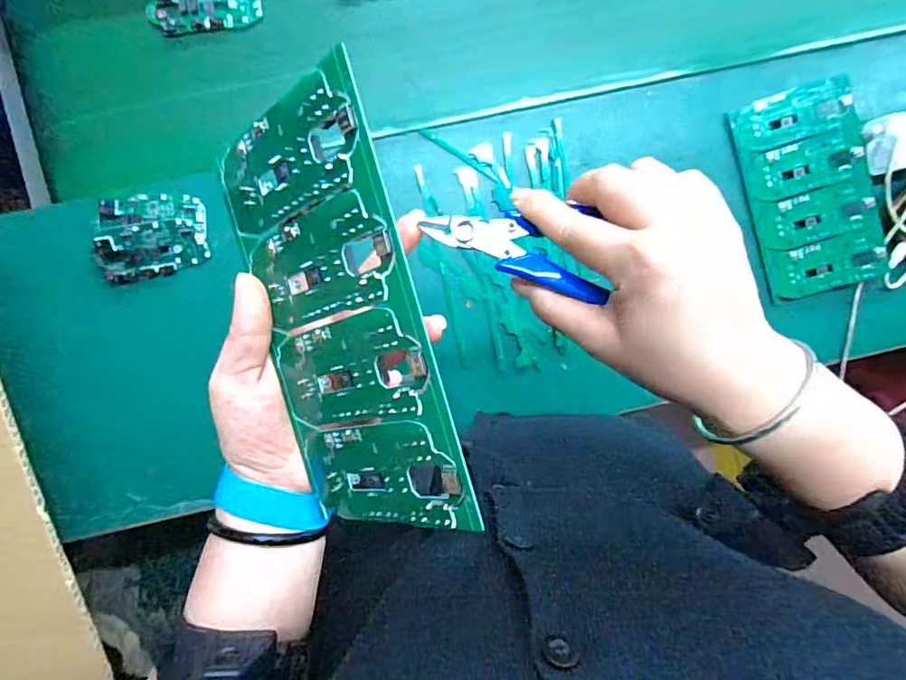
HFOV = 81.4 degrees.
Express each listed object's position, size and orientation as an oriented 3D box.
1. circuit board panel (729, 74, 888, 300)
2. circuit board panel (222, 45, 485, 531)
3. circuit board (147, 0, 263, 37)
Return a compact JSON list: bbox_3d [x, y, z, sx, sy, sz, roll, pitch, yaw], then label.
[{"bbox_3d":[0.340,-0.141,0.505,0.110,0.013,0.191,-16,99,9],"label":"circuit board panel"},{"bbox_3d":[-0.051,-0.009,0.231,0.103,0.004,0.186,-15,93,41],"label":"circuit board panel"},{"bbox_3d":[-0.220,-0.298,0.469,0.094,0.010,0.042,-11,94,-3],"label":"circuit board"}]

